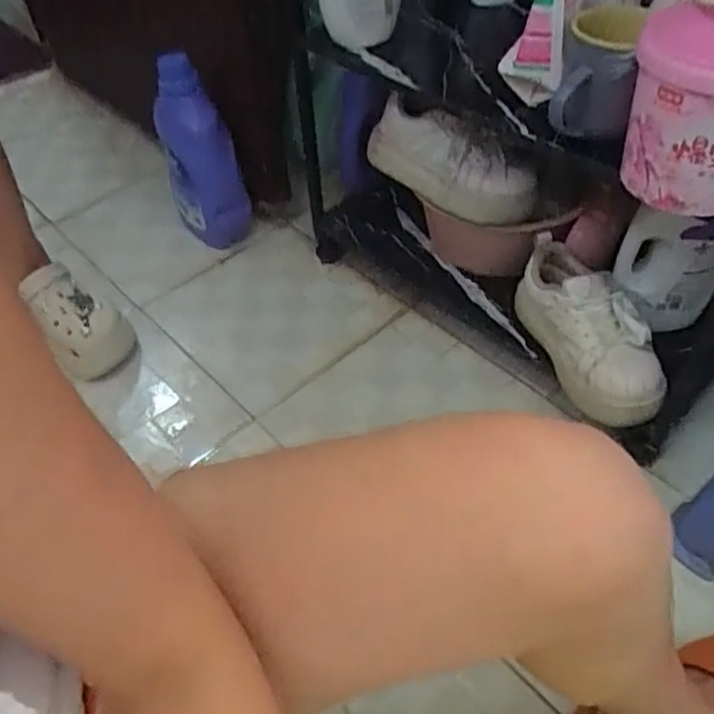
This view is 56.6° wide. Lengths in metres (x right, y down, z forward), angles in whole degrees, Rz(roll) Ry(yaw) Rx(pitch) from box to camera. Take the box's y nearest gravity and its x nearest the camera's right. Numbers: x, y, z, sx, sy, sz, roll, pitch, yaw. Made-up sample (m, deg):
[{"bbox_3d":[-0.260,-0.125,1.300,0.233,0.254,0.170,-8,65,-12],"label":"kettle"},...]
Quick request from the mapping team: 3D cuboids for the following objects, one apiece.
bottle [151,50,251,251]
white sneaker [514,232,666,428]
[{"bbox_3d":[-0.246,-0.308,1.044,0.114,0.293,0.096,-16,50,-10],"label":"bottle"},{"bbox_3d":[0.280,-0.039,0.803,0.097,0.102,0.249,-12,49,-7],"label":"white sneaker"}]

